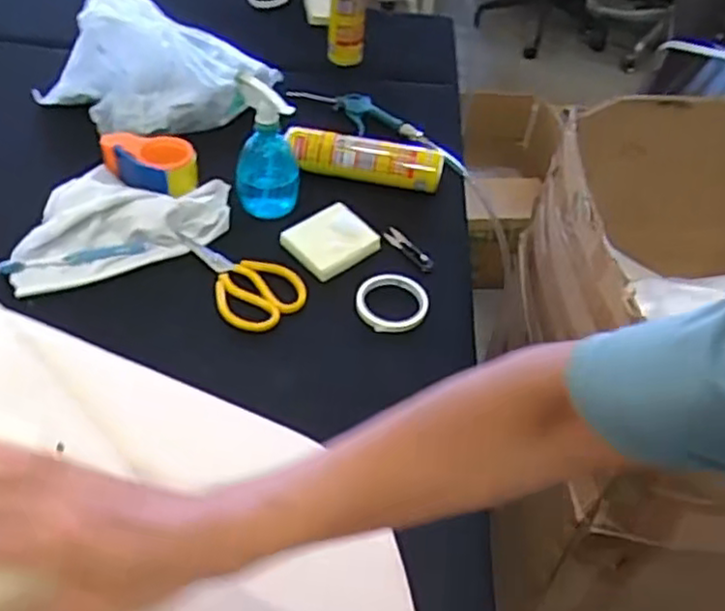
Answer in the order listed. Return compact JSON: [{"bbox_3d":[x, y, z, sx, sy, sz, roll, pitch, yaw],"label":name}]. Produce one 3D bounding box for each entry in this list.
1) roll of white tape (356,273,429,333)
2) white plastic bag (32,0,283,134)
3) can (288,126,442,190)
[{"bbox_3d":[0.040,-0.006,0.927,0.095,0.015,0.098,-1,45,-7],"label":"roll of white tape"},{"bbox_3d":[-0.329,-0.404,1.125,0.373,0.157,0.177,-1,45,-7],"label":"white plastic bag"},{"bbox_3d":[0.003,-0.222,1.087,0.240,0.064,0.057,6,45,0],"label":"can"}]

